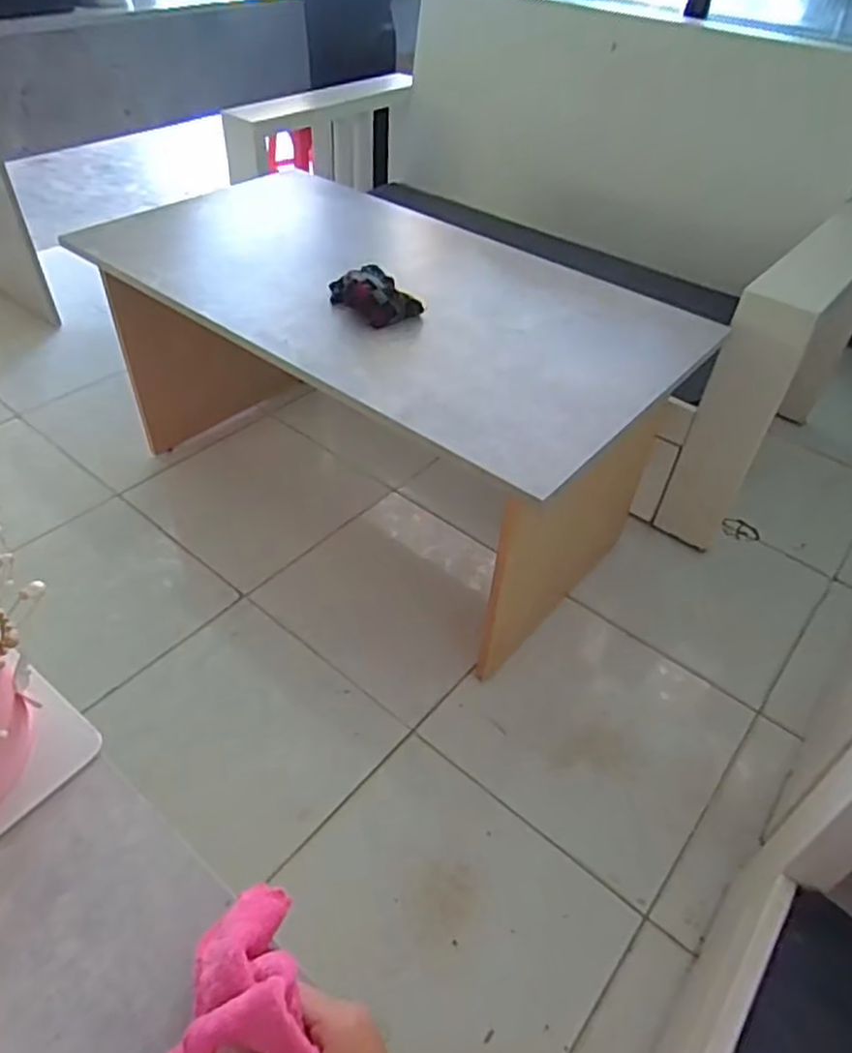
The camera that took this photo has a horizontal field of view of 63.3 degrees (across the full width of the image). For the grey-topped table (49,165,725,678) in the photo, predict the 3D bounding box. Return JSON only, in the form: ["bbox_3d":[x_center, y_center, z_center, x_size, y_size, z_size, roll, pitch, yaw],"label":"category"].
[{"bbox_3d":[-0.088,-0.254,1.266,0.987,0.442,0.562,30,51,25],"label":"grey-topped table"}]

